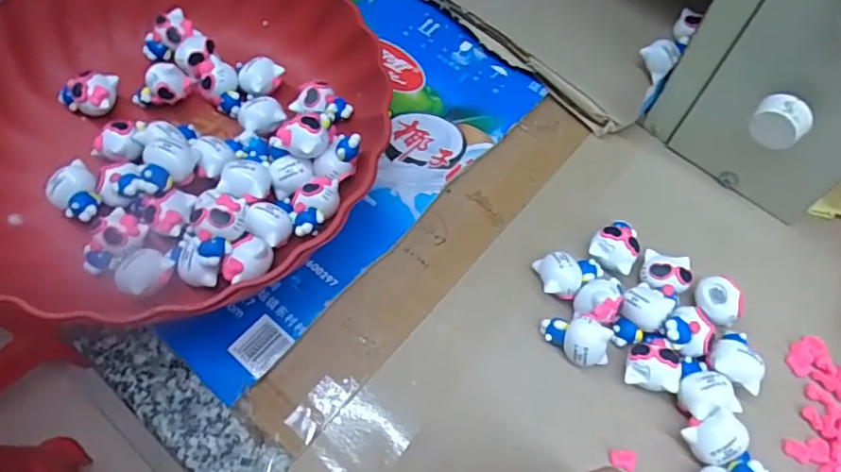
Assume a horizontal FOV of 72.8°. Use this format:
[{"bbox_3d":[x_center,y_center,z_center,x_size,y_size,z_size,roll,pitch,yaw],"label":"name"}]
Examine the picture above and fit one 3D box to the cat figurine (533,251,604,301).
[{"bbox_3d":[0.082,0.022,0.312,0.034,0.020,0.024,-8,63,-7],"label":"cat figurine"}]

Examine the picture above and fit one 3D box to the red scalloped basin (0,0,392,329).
[{"bbox_3d":[-0.141,-0.064,0.327,0.237,0.058,0.243,1,62,-2],"label":"red scalloped basin"}]

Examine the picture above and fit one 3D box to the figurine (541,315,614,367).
[{"bbox_3d":[0.079,0.055,0.292,0.033,0.024,0.022,8,62,2],"label":"figurine"}]

